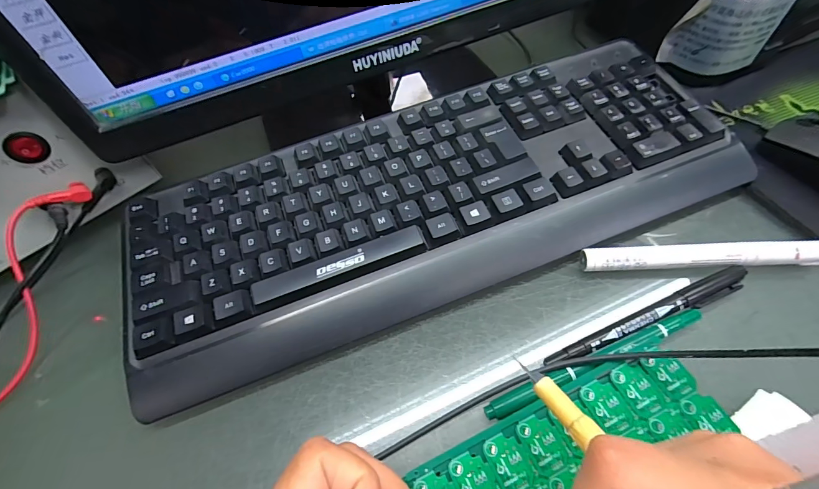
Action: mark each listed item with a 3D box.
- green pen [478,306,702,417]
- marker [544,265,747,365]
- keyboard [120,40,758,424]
[{"bbox_3d":[0.107,0.064,0.205,0.141,0.010,0.010,-21,57,-7],"label":"green pen"},{"bbox_3d":[0.144,0.043,0.218,0.136,0.009,0.013,-22,57,-8],"label":"marker"},{"bbox_3d":[0.019,-0.039,0.265,0.424,0.041,0.155,-20,61,-10],"label":"keyboard"}]

